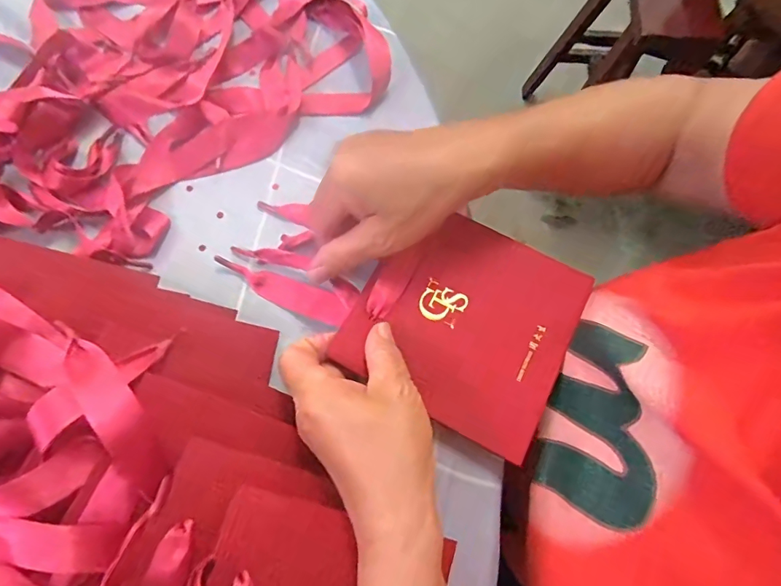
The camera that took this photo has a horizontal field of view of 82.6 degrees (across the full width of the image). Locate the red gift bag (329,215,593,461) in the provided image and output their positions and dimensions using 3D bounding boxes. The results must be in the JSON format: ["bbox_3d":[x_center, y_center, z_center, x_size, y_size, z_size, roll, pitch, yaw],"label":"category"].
[{"bbox_3d":[0.051,0.015,0.294,0.134,0.014,0.135,27,74,7],"label":"red gift bag"}]

